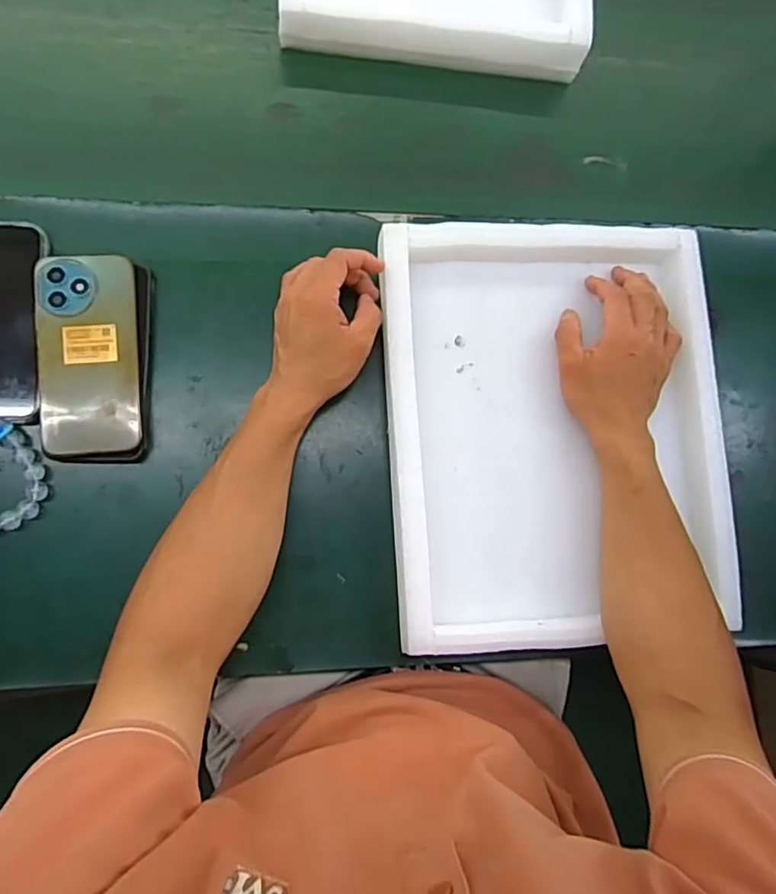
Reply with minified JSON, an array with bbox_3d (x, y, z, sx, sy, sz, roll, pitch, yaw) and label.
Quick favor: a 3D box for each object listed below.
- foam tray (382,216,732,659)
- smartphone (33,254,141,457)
[{"bbox_3d":[0.146,-0.019,0.509,0.288,0.053,0.352,-2,84,-3],"label":"foam tray"},{"bbox_3d":[-0.237,-0.074,0.467,0.074,0.004,0.157,-4,85,-10],"label":"smartphone"}]

